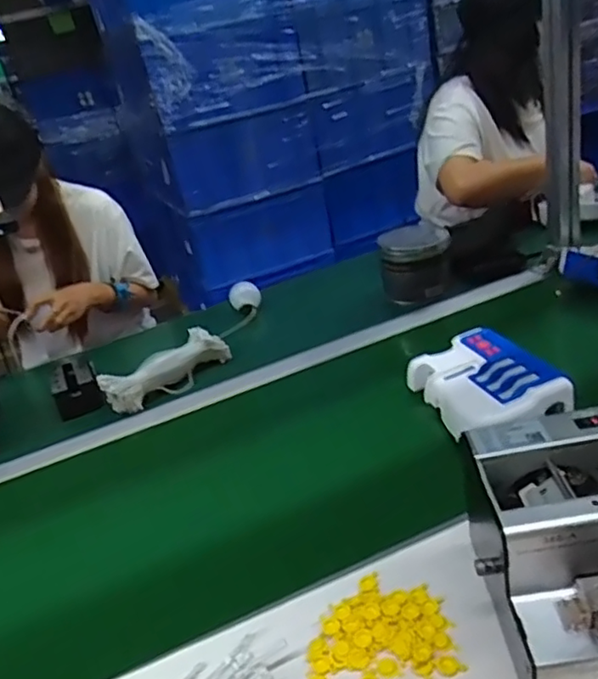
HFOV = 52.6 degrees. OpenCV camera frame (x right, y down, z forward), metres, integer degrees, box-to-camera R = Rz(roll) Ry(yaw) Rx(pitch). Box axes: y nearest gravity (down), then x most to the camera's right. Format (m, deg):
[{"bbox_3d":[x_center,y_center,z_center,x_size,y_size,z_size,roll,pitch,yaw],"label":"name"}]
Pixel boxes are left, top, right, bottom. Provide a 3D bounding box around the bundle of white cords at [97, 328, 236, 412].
[{"bbox_3d":[-0.216,0.051,1.004,0.212,0.066,0.073,-26,31,-35],"label":"bundle of white cords"}]

